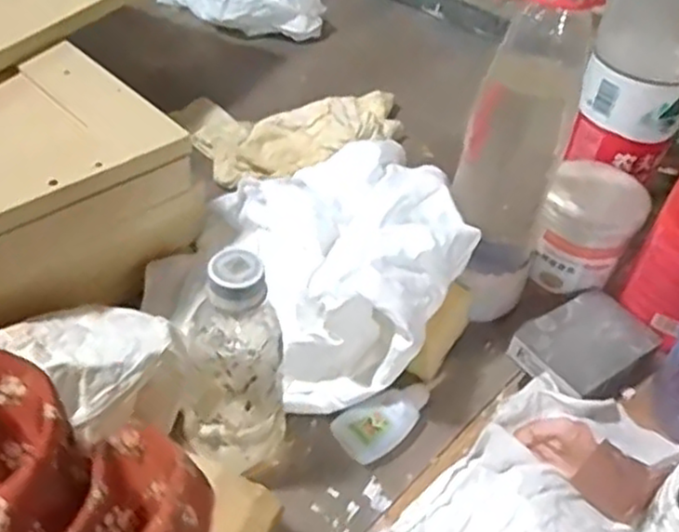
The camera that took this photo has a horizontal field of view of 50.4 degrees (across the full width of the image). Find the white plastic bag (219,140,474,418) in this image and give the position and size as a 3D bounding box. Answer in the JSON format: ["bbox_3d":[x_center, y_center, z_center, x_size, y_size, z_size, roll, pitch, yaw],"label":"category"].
[{"bbox_3d":[0.010,-0.012,0.547,0.148,0.115,0.223,-8,45,-14],"label":"white plastic bag"}]

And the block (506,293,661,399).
[{"bbox_3d":[0.188,0.062,0.555,0.099,0.024,0.073,-28,52,-31],"label":"block"}]

